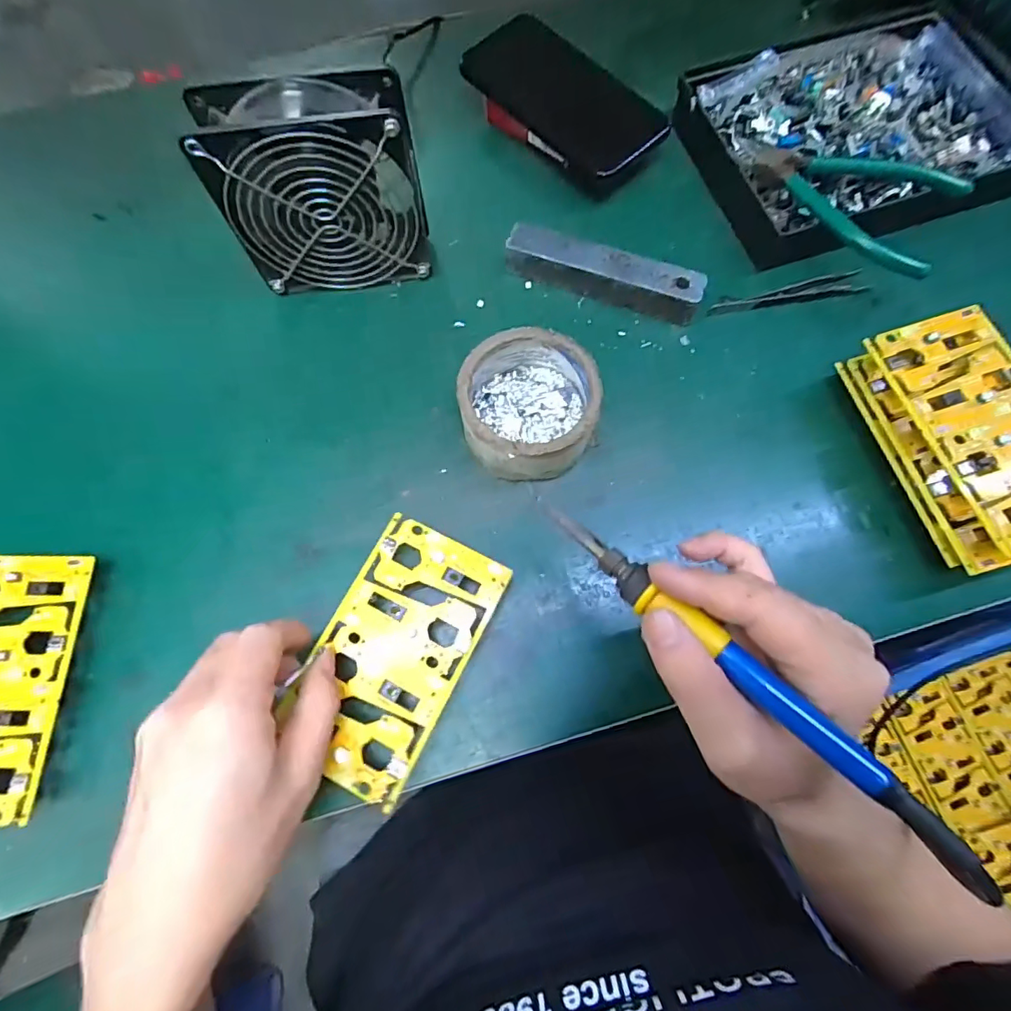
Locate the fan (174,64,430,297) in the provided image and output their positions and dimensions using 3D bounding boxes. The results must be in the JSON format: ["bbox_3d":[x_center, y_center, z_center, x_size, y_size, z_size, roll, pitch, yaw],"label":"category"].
[{"bbox_3d":[-0.116,-0.198,0.335,0.121,0.119,0.047,-6,72,-2],"label":"fan"}]

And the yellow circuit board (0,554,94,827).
[{"bbox_3d":[-0.283,0.099,0.295,0.075,0.025,0.138,0,72,0],"label":"yellow circuit board"}]

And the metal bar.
[{"bbox_3d":[0.070,-0.165,0.368,0.137,0.031,0.030,22,73,7],"label":"metal bar"}]

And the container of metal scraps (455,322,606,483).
[{"bbox_3d":[0.014,-0.062,0.329,0.083,0.046,0.084,0,72,0],"label":"container of metal scraps"}]

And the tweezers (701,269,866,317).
[{"bbox_3d":[0.201,-0.152,0.374,0.116,0.008,0.020,-11,72,-3],"label":"tweezers"}]

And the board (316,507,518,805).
[{"bbox_3d":[-0.062,0.079,0.288,0.078,0.004,0.138,26,74,8],"label":"board"}]

